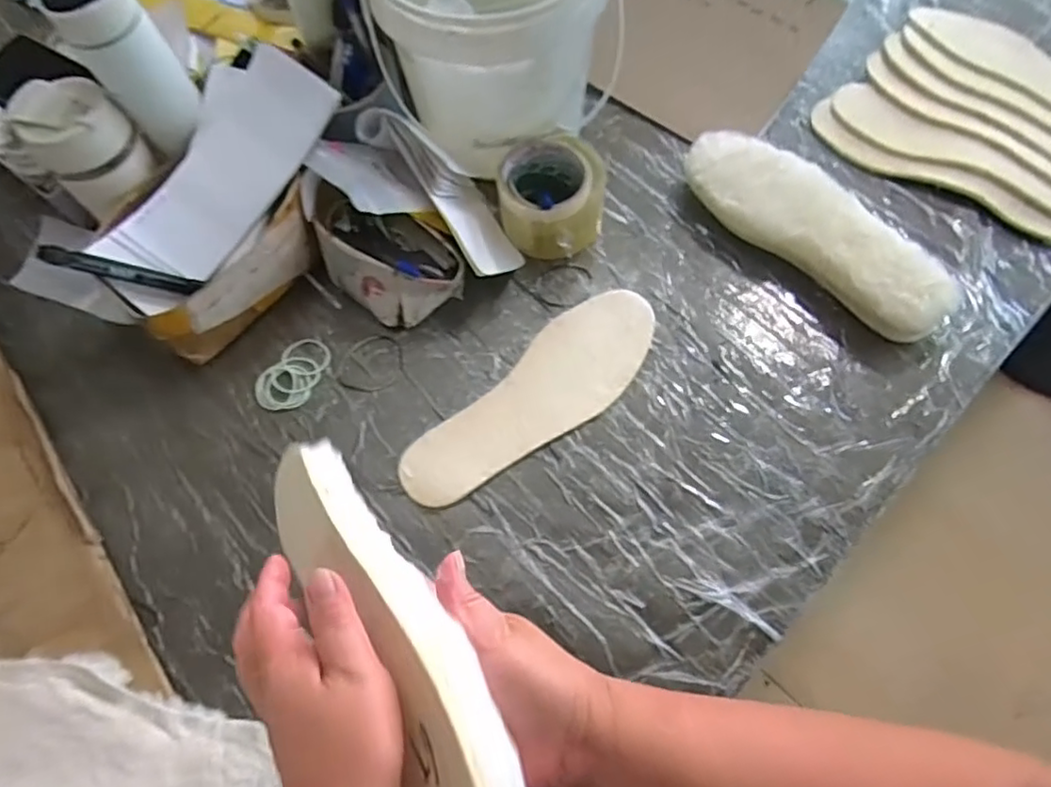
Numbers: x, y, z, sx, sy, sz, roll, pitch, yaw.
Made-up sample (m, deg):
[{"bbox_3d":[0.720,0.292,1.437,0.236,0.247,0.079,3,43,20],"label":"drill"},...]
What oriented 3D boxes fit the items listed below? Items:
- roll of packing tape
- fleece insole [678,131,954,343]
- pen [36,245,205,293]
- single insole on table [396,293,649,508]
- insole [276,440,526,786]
[{"bbox_3d":[0.026,-0.192,0.621,0.103,0.068,0.099,0,66,1],"label":"roll of packing tape"},{"bbox_3d":[0.277,-0.163,0.611,0.105,0.056,0.281,-42,72,-16],"label":"fleece insole"},{"bbox_3d":[-0.339,-0.103,0.537,0.125,0.012,0.017,12,66,-10],"label":"pen"},{"bbox_3d":[0.013,0.005,0.575,0.093,0.014,0.270,42,73,17],"label":"single insole on table"},{"bbox_3d":[-0.080,0.126,0.345,0.025,0.092,0.273,4,36,-45],"label":"insole"}]

